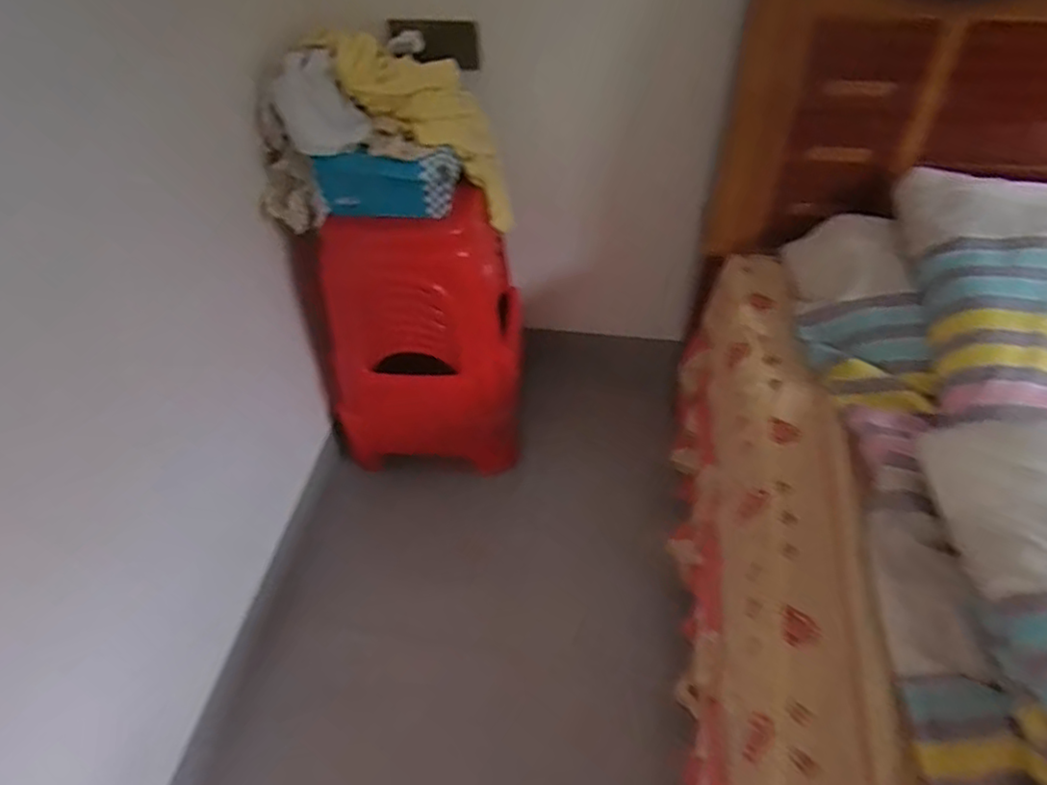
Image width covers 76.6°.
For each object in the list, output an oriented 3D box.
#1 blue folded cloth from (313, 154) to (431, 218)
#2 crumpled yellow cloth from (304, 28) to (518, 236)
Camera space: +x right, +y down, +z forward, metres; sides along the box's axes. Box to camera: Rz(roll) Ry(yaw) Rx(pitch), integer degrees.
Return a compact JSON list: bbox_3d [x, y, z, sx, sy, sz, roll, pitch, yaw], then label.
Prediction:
[{"bbox_3d":[-0.254,-0.344,1.112,0.173,0.112,0.016,0,49,4],"label":"blue folded cloth"},{"bbox_3d":[-0.142,-0.477,1.141,0.137,0.451,0.121,-29,35,37],"label":"crumpled yellow cloth"}]

